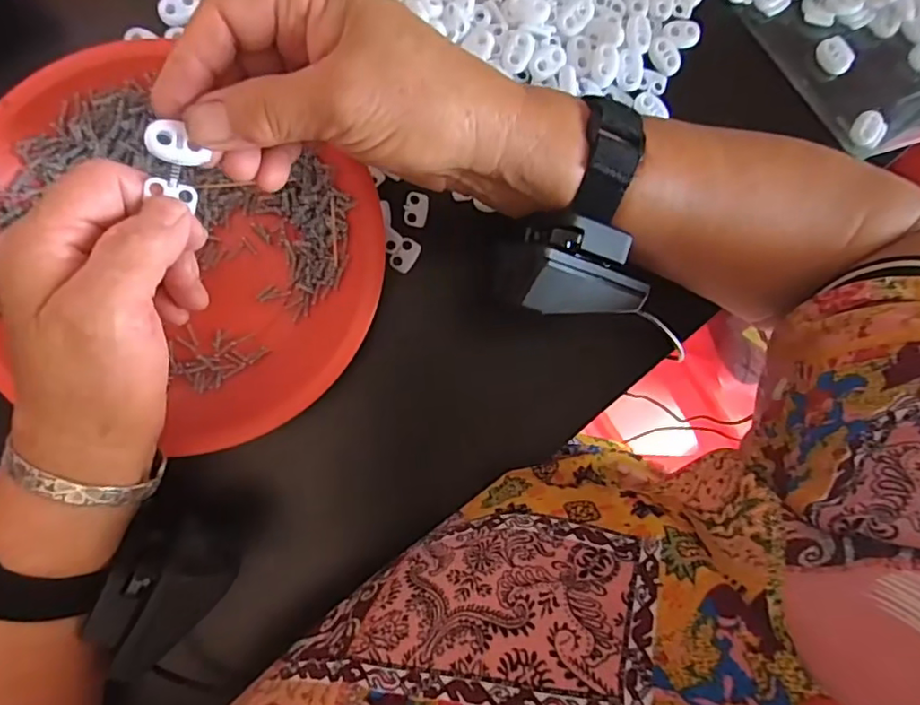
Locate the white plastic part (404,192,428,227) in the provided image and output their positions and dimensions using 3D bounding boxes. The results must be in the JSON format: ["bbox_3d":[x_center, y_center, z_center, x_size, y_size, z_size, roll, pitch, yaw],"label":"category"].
[{"bbox_3d":[-0.024,-0.079,0.321,0.013,0.004,0.019,14,84,-8],"label":"white plastic part"}]

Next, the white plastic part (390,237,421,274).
[{"bbox_3d":[-0.030,-0.053,0.320,0.012,0.004,0.019,31,82,-6],"label":"white plastic part"}]

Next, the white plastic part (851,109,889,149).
[{"bbox_3d":[0.247,-0.134,0.355,0.019,0.011,0.018,1,86,-9],"label":"white plastic part"}]

